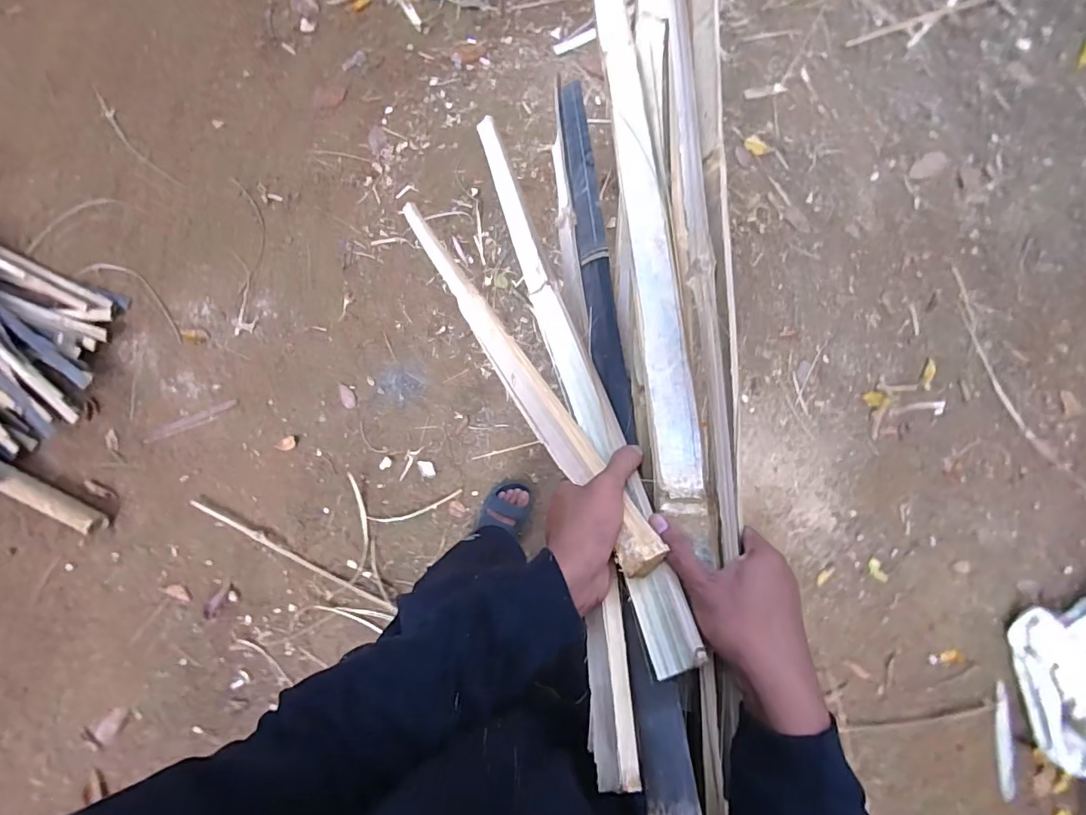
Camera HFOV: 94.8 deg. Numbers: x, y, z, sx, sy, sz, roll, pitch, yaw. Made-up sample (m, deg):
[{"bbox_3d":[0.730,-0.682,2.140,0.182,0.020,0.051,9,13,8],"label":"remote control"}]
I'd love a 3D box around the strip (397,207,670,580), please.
[{"bbox_3d":[-0.093,-0.132,0.668,0.034,0.020,0.863,-26,43,-8],"label":"strip"}]

